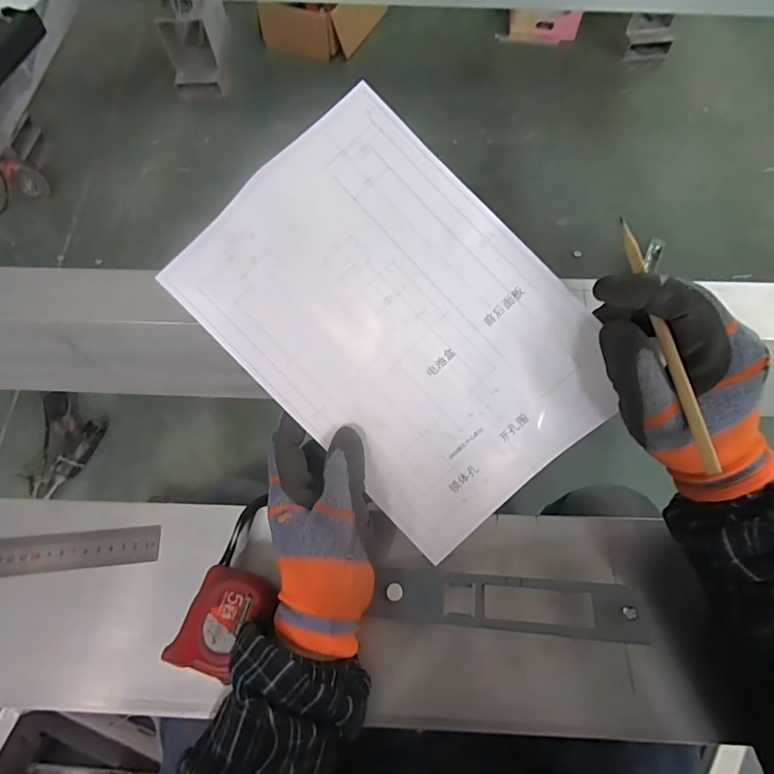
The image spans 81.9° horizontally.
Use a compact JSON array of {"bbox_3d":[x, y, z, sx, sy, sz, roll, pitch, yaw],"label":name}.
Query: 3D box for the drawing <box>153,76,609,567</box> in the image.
[{"bbox_3d":[0.009,-0.042,0.321,0.200,0.027,0.290,-43,93,3],"label":"drawing"}]

